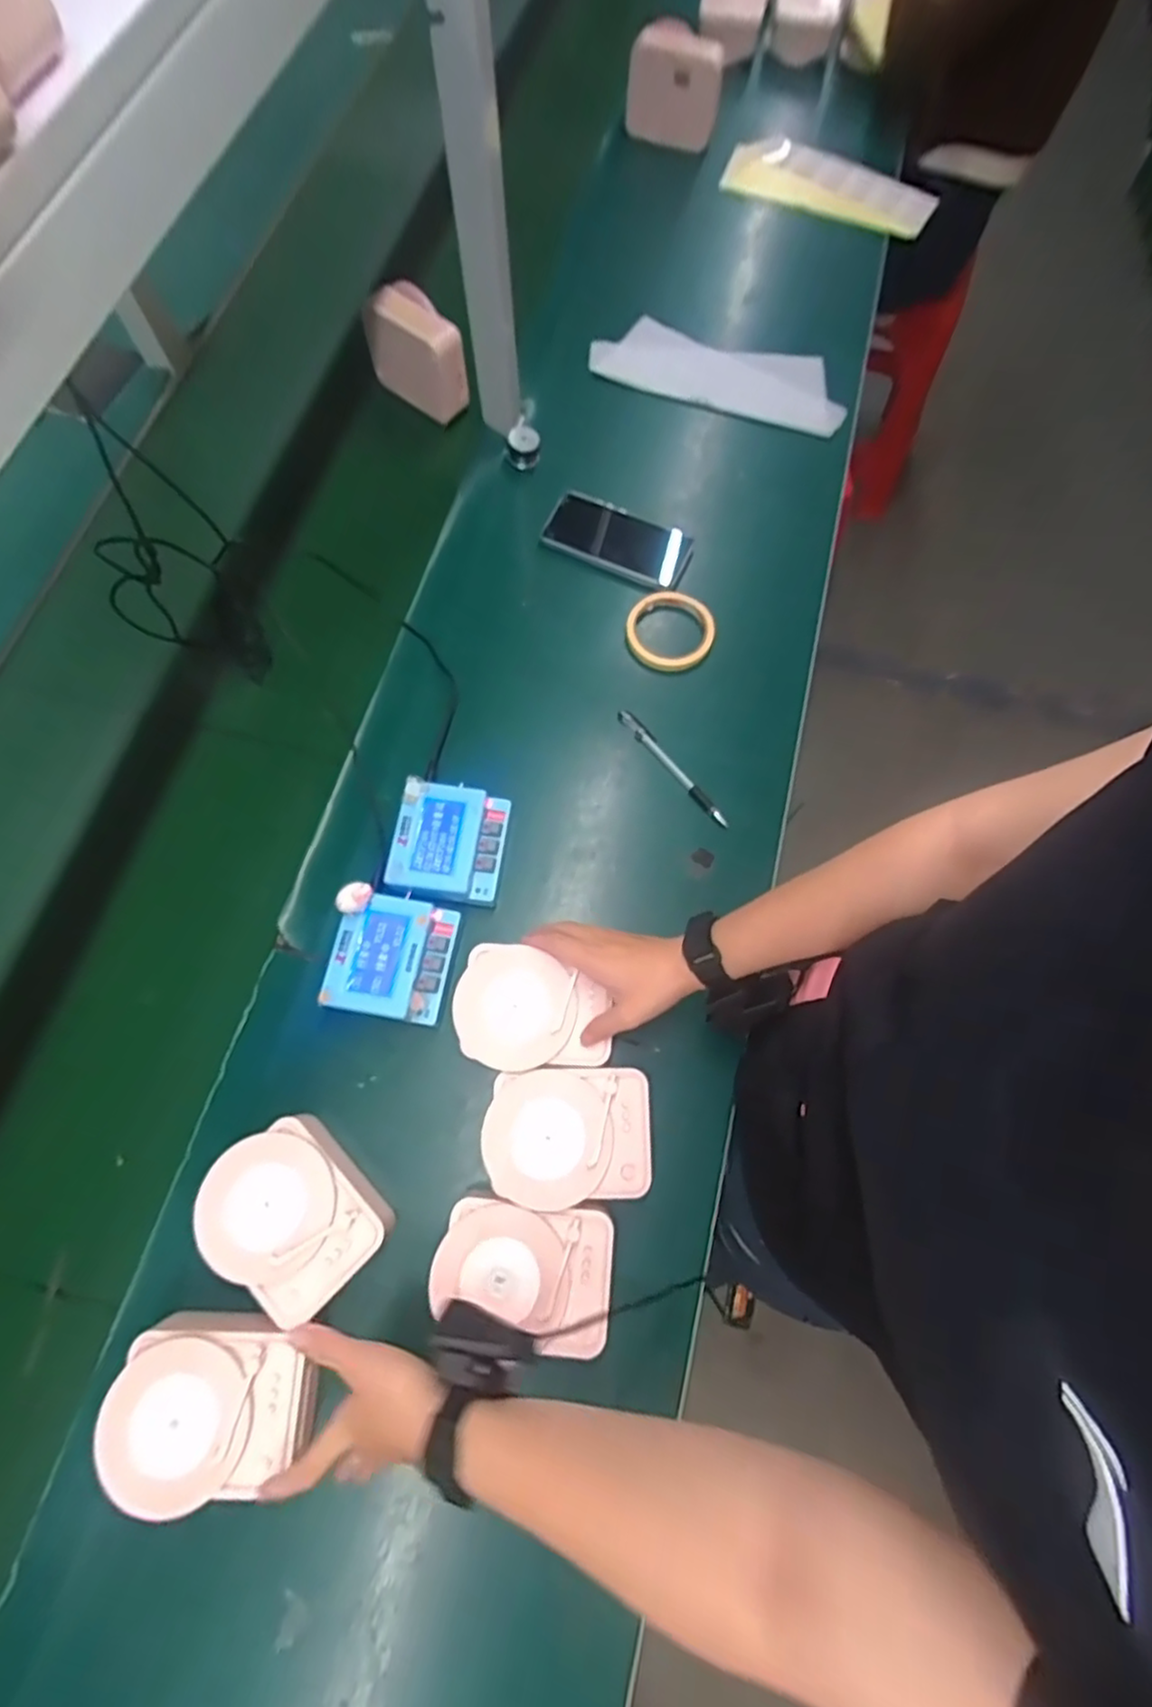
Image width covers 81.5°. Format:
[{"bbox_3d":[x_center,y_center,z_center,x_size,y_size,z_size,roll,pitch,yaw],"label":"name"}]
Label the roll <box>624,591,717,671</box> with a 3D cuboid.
[{"bbox_3d":[0.103,-0.246,0.730,0.095,0.010,0.092,0,72,-1],"label":"roll"}]

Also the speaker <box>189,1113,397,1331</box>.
[{"bbox_3d":[-0.223,0.284,0.526,0.129,0.054,0.103,43,76,11],"label":"speaker"}]

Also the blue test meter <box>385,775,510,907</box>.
[{"bbox_3d":[-0.117,-0.009,0.629,0.097,0.047,0.105,8,72,1],"label":"blue test meter"}]

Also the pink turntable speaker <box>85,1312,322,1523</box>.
[{"bbox_3d":[-0.261,0.398,0.482,0.131,0.041,0.105,-4,72,-3],"label":"pink turntable speaker"}]

